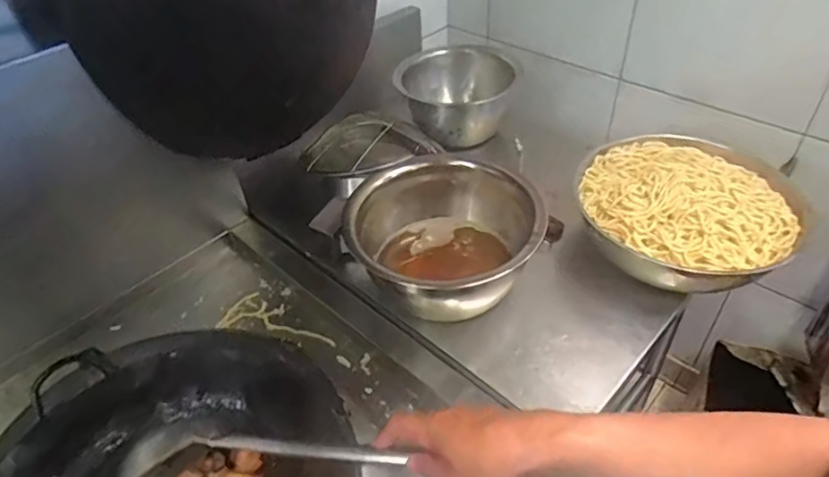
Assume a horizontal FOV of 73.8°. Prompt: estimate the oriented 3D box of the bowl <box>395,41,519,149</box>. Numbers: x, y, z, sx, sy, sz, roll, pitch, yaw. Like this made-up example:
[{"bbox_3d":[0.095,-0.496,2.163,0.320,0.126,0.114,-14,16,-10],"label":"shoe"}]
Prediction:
[{"bbox_3d":[0.099,-0.333,1.251,0.247,0.139,0.238,-2,42,1],"label":"bowl"}]

